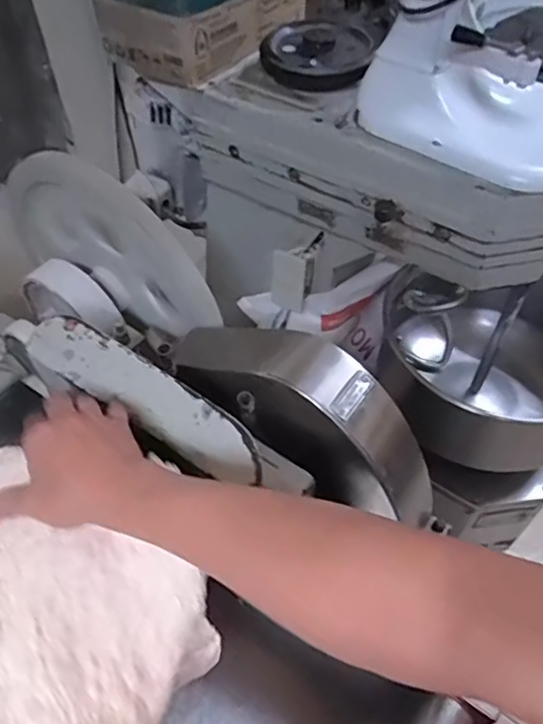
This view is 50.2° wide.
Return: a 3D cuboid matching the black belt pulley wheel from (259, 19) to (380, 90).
[{"bbox_3d":[0.082,-0.530,0.998,0.201,0.060,0.192,-1,51,1],"label":"black belt pulley wheel"}]

